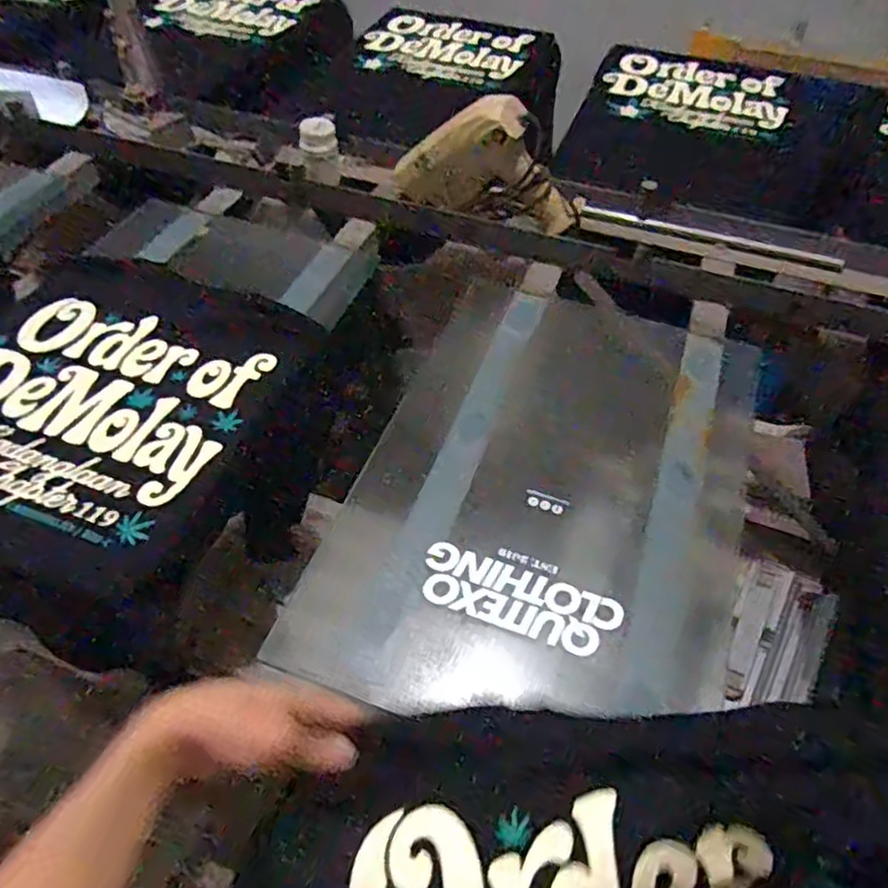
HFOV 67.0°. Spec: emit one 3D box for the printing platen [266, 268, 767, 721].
[{"bbox_3d":[0.133,0.024,0.764,0.402,0.019,0.629,17,52,11],"label":"printing platen"}]

